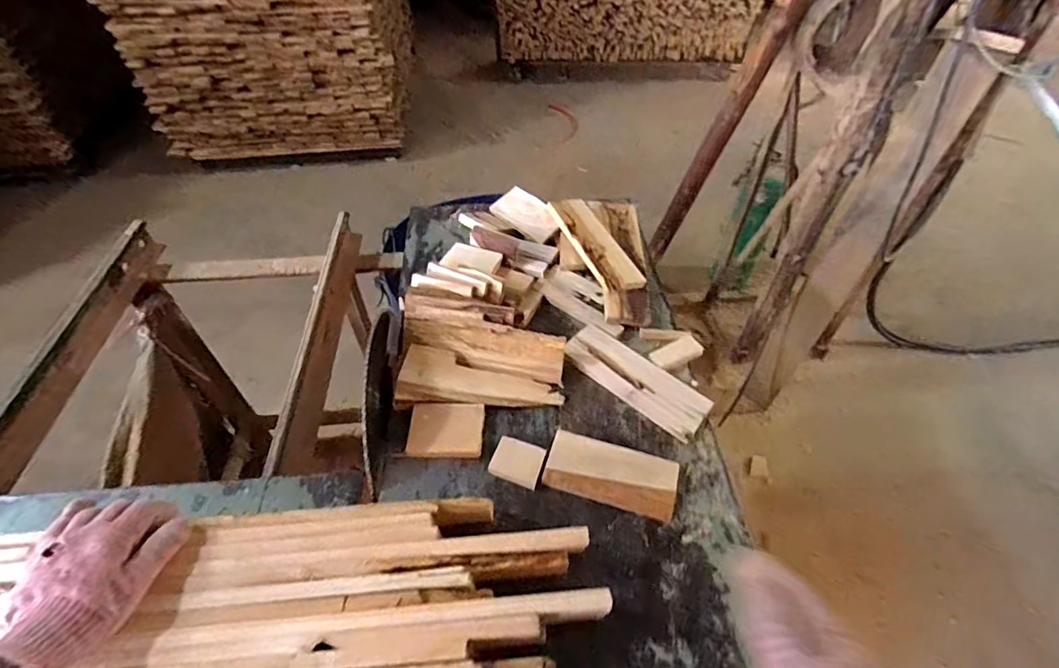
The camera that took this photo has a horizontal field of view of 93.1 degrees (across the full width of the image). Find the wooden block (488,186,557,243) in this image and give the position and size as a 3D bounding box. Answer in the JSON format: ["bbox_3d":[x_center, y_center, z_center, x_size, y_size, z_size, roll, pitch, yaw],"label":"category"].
[{"bbox_3d":[-0.004,-0.210,0.880,0.119,0.016,0.068,35,82,13],"label":"wooden block"}]

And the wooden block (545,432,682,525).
[{"bbox_3d":[0.095,0.163,0.588,0.148,0.020,0.067,14,51,13],"label":"wooden block"}]

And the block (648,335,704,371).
[{"bbox_3d":[0.206,0.027,0.702,0.073,0.011,0.035,-22,52,-18],"label":"block"}]

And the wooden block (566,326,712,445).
[{"bbox_3d":[0.142,0.059,0.674,0.200,0.019,0.072,33,57,26],"label":"wooden block"}]

